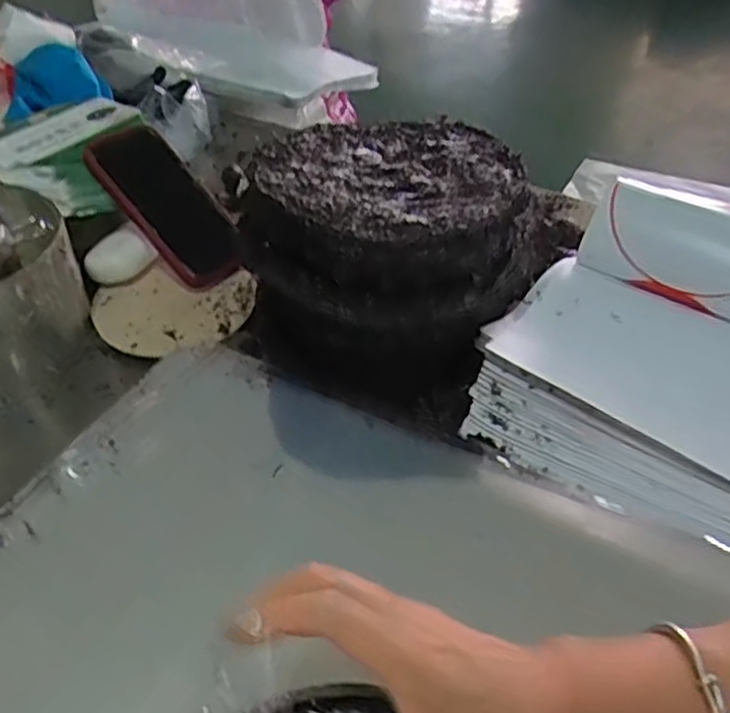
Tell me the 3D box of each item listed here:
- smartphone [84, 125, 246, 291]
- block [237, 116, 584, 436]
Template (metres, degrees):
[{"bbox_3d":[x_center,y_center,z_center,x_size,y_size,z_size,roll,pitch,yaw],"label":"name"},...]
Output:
[{"bbox_3d":[-0.186,-0.145,0.666,0.081,0.018,0.178,-33,86,-33],"label":"smartphone"},{"bbox_3d":[0.021,-0.084,0.573,0.209,0.133,0.221,-1,42,1],"label":"block"}]

